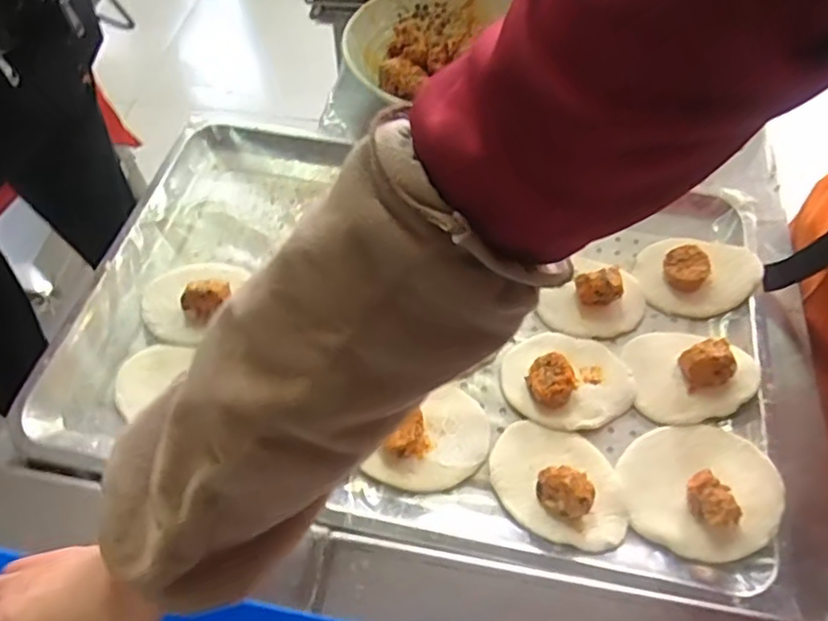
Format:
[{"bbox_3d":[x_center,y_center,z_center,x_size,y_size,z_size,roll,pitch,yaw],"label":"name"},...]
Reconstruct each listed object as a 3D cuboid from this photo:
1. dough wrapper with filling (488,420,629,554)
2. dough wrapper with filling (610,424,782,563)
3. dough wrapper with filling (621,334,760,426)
[{"bbox_3d":[0.108,0.123,0.460,0.103,0.028,0.087,17,58,12],"label":"dough wrapper with filling"},{"bbox_3d":[0.209,0.127,0.457,0.103,0.033,0.099,0,56,0],"label":"dough wrapper with filling"},{"bbox_3d":[0.226,0.046,0.511,0.090,0.039,0.082,0,56,0],"label":"dough wrapper with filling"}]

